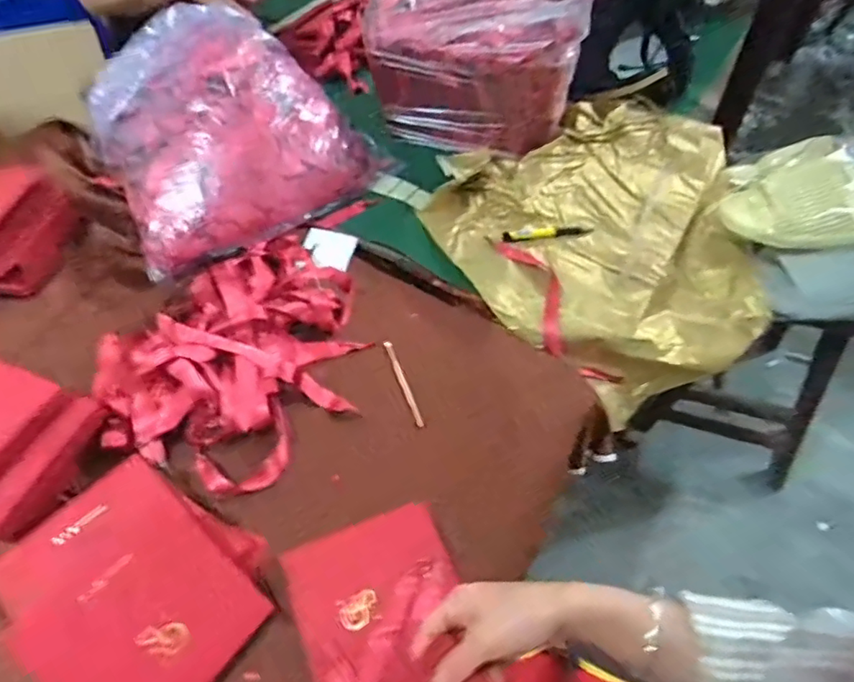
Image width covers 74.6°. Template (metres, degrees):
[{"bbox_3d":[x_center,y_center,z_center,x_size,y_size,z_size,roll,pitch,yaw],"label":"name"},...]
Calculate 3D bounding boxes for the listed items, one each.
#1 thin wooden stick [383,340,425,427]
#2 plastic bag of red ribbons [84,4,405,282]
[{"bbox_3d":[-0.026,0.046,0.626,0.009,0.008,0.112,-17,57,-11],"label":"thin wooden stick"},{"bbox_3d":[-0.273,-0.301,0.778,0.341,0.139,0.338,-28,59,-17],"label":"plastic bag of red ribbons"}]

